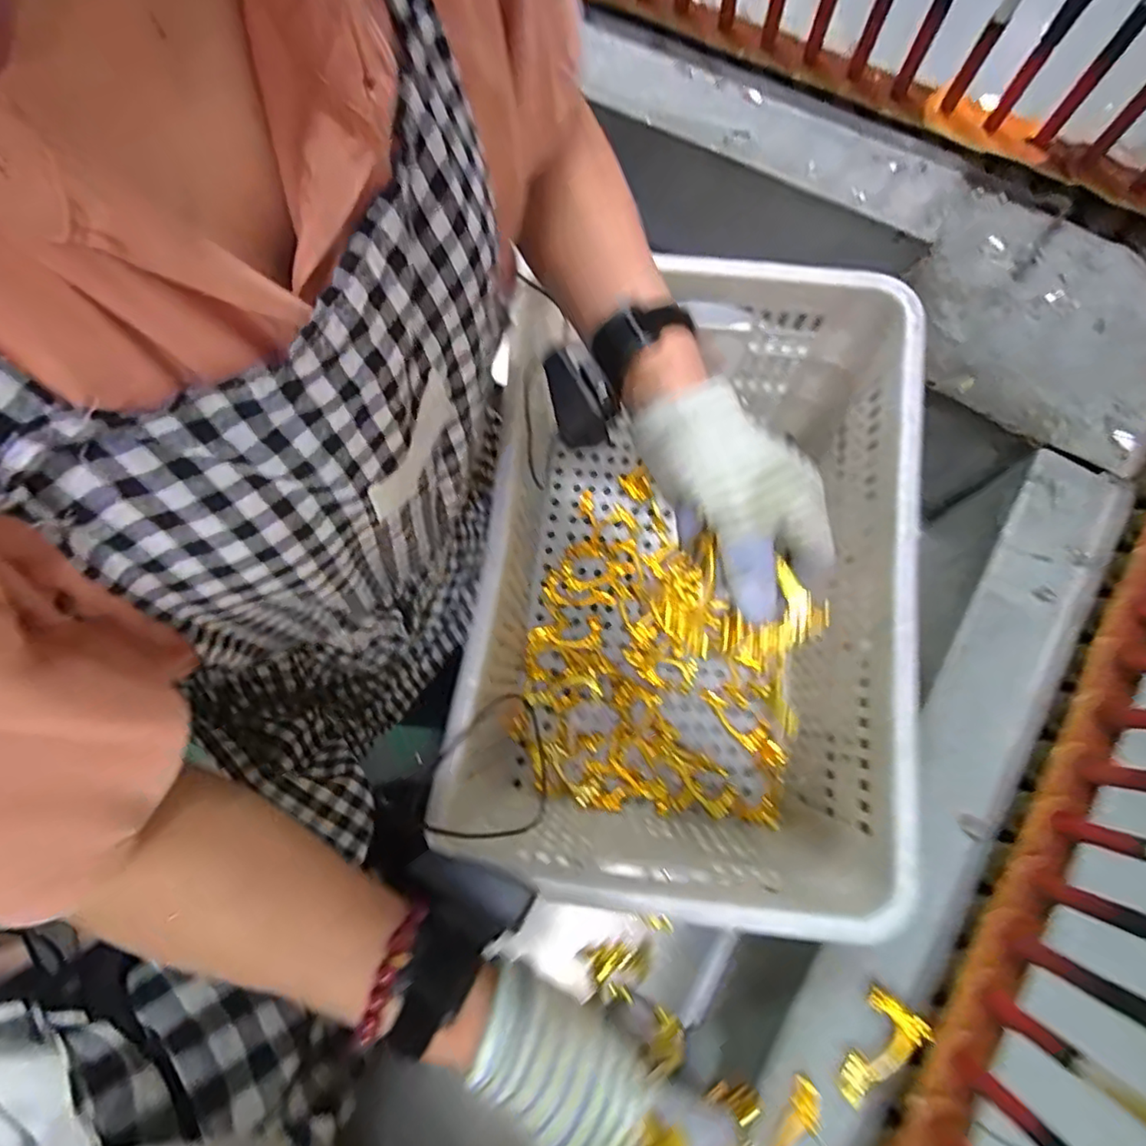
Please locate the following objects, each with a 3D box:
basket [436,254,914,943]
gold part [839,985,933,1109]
[{"bbox_3d":[0.101,0.008,0.612,0.338,0.292,0.526,7,78,1],"label":"basket"},{"bbox_3d":[0.246,0.389,0.495,0.049,0.015,0.085,36,80,7],"label":"gold part"}]

